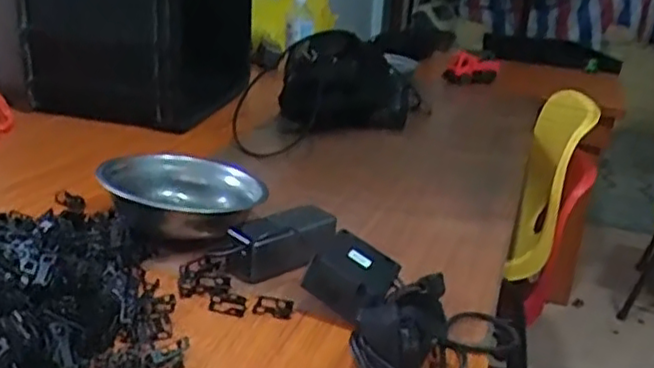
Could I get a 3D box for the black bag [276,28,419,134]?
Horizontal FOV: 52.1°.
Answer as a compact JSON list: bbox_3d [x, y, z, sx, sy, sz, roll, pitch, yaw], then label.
[{"bbox_3d":[0.050,-0.202,1.357,0.277,0.191,0.087,-9,25,-30],"label":"black bag"}]

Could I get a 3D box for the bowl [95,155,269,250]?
[{"bbox_3d":[-0.177,0.018,0.839,0.181,0.073,0.180,4,21,-2],"label":"bowl"}]

